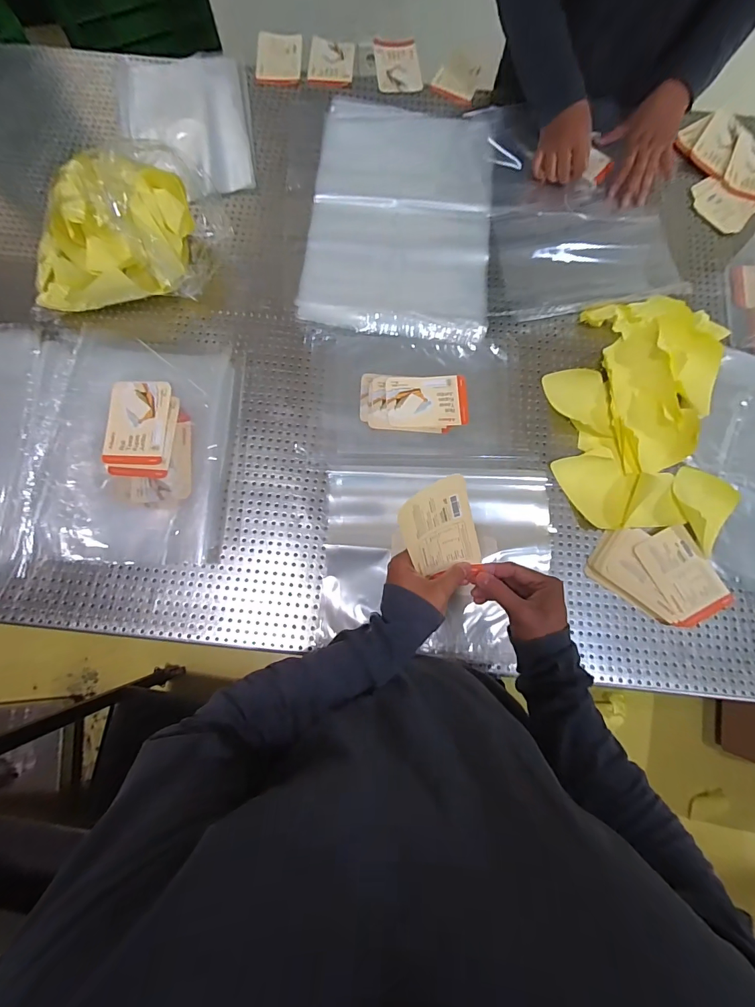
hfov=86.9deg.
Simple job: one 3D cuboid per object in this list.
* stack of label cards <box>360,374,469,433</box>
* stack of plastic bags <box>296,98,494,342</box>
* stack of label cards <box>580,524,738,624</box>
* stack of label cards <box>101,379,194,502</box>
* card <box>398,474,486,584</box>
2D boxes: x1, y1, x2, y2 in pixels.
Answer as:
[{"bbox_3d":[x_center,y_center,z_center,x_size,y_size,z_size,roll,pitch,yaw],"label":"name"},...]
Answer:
[{"bbox_3d":[0.060,-0.162,0.644,0.171,0.013,0.093,0,78,-1],"label":"stack of label cards"},{"bbox_3d":[0.042,-0.501,0.692,0.307,0.019,0.446,4,78,0],"label":"stack of plastic bags"},{"bbox_3d":[0.414,0.097,0.580,0.182,0.020,0.129,34,80,6],"label":"stack of label cards"},{"bbox_3d":[-0.340,-0.091,0.602,0.121,0.033,0.191,-6,78,-2],"label":"stack of label cards"},{"bbox_3d":[0.065,0.031,0.420,0.078,0.012,0.107,-24,122,-10],"label":"card"}]

